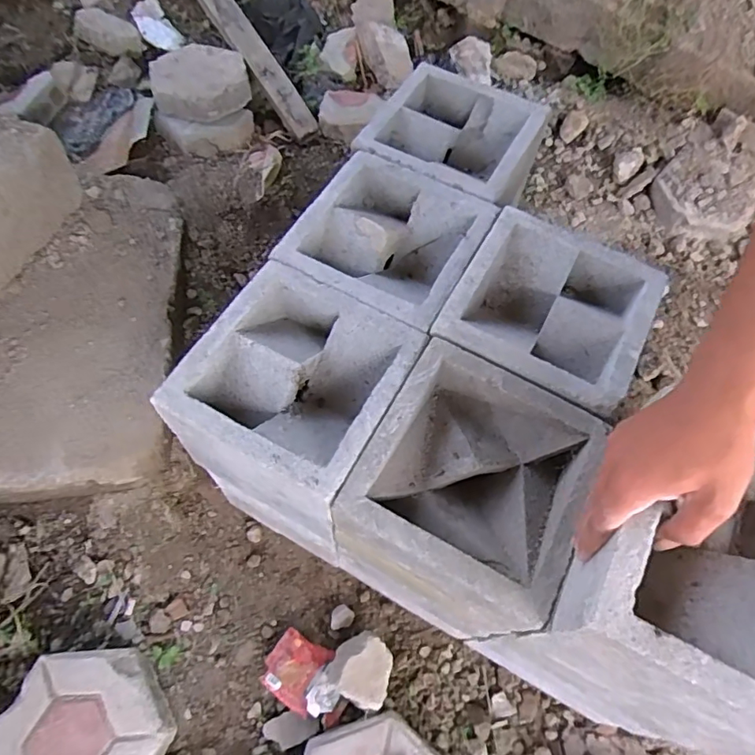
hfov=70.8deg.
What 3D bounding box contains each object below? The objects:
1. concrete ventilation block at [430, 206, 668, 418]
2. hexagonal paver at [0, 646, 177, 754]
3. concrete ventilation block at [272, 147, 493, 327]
[{"bbox_3d":[0.184,-0.067,0.586,0.196,0.064,0.197,27,64,12],"label":"concrete ventilation block"},{"bbox_3d":[-0.376,0.462,0.681,0.208,0.053,0.198,-2,62,-4],"label":"hexagonal paver"},{"bbox_3d":[0.014,-0.154,0.630,0.189,0.065,0.194,26,64,11],"label":"concrete ventilation block"}]

